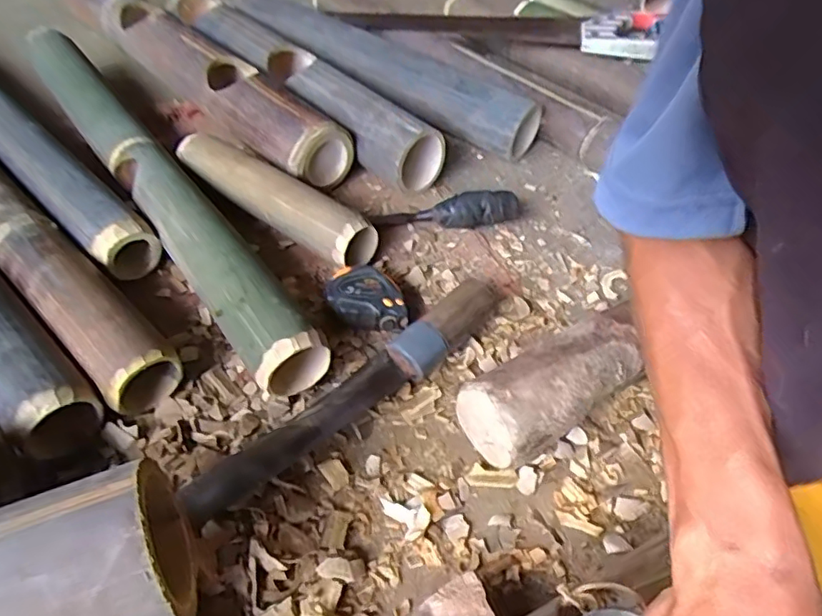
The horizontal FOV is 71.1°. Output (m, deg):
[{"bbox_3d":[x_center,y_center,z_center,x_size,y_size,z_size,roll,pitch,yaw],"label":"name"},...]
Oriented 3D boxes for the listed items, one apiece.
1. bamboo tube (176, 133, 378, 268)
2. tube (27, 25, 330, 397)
[{"bbox_3d":[-0.142,-0.114,0.598,0.246,0.057,0.053,34,53,22],"label":"bamboo tube"},{"bbox_3d":[-0.285,-0.151,0.616,0.066,0.065,0.659,-28,57,-27],"label":"tube"}]

